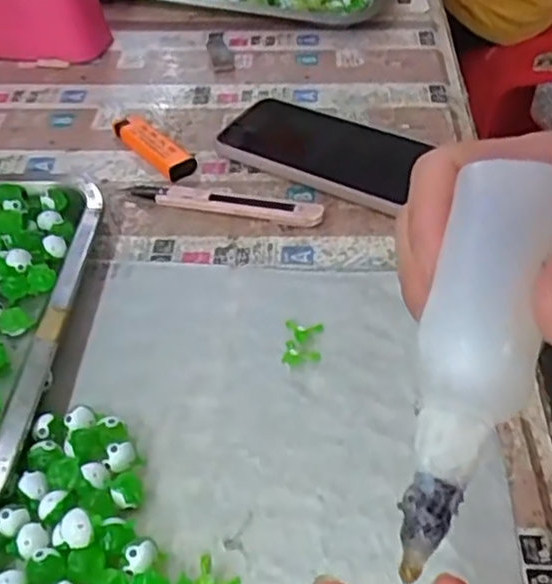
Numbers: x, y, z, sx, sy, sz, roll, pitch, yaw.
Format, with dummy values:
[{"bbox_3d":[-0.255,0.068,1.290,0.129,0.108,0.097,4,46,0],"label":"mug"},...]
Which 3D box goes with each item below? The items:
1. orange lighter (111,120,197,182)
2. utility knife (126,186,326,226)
[{"bbox_3d":[-0.089,-0.107,0.505,0.021,0.012,0.084,-30,51,-27],"label":"orange lighter"},{"bbox_3d":[-0.034,-0.060,0.456,0.132,0.013,0.021,14,46,14],"label":"utility knife"}]

